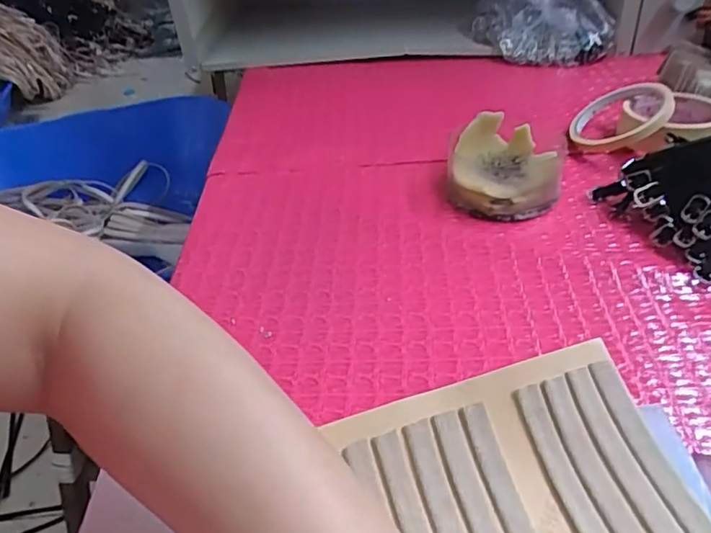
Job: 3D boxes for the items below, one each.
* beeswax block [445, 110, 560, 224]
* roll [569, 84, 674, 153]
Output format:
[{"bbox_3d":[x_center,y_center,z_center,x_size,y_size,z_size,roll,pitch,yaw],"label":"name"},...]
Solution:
[{"bbox_3d":[0.125,-0.083,0.489,0.091,0.049,0.089,5,39,13],"label":"beeswax block"},{"bbox_3d":[0.246,-0.142,0.536,0.085,0.021,0.077,-4,52,49],"label":"roll"}]

